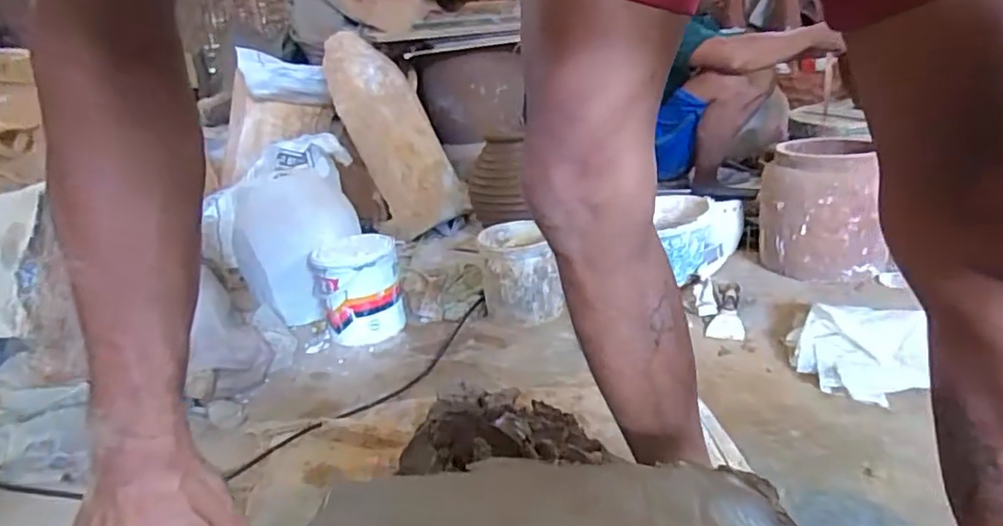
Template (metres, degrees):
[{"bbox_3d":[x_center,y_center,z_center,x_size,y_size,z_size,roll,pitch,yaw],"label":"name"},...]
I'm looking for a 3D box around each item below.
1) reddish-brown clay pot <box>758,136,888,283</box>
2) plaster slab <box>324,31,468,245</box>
[{"bbox_3d":[0.714,-0.132,1.337,0.231,0.258,0.271,-7,23,1],"label":"reddish-brown clay pot"},{"bbox_3d":[-0.358,-0.446,1.909,0.274,0.740,0.176,-21,-13,-29],"label":"plaster slab"}]

